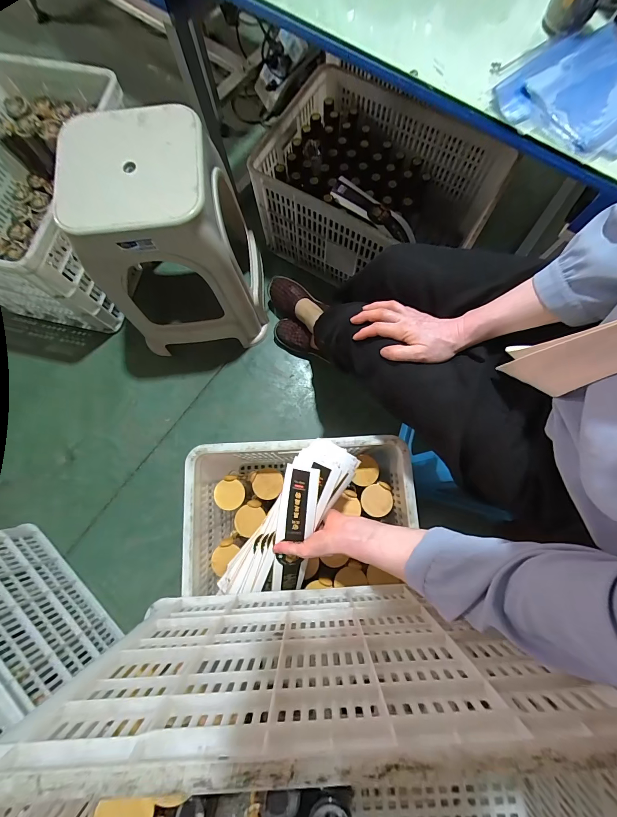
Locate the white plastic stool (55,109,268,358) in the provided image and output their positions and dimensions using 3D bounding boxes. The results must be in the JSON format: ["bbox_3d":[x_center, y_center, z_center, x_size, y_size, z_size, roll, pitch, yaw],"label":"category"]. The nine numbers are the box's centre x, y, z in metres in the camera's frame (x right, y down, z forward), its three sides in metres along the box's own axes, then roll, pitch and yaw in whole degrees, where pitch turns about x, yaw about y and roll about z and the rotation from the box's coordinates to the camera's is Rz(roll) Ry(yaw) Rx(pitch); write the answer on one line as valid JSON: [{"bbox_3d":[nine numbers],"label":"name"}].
[{"bbox_3d":[-0.321,-0.403,0.859,0.354,0.480,0.342,-4,78,-1],"label":"white plastic stool"}]

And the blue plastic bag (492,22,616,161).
[{"bbox_3d":[0.399,-0.459,0.466,0.211,0.022,0.194,-44,82,-8],"label":"blue plastic bag"}]

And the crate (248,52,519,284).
[{"bbox_3d":[0.190,-0.627,0.995,0.613,0.285,0.425,30,80,6],"label":"crate"}]

